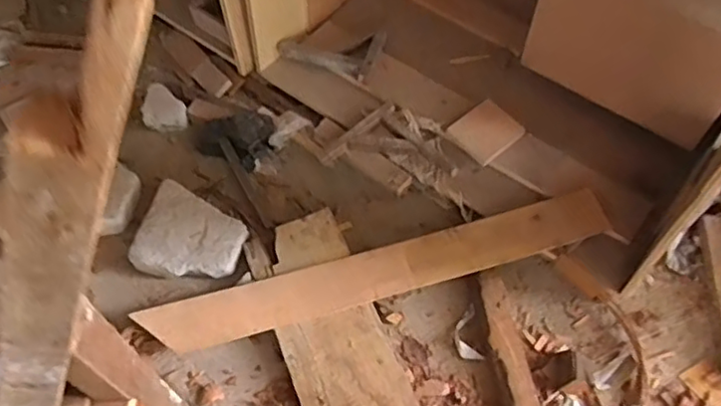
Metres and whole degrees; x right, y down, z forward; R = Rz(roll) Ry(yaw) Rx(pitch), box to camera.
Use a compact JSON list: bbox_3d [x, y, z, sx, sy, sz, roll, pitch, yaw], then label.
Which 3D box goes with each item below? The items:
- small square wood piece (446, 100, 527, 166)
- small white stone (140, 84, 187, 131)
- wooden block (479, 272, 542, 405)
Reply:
[{"bbox_3d":[0.270,-0.152,1.341,0.128,0.020,0.118,-39,66,-14],"label":"small square wood piece"},{"bbox_3d":[-0.436,-0.216,1.417,0.097,0.058,0.101,-3,59,0],"label":"small white stone"},{"bbox_3d":[0.273,0.281,1.121,0.058,0.025,0.336,-8,59,-3],"label":"wooden block"}]

